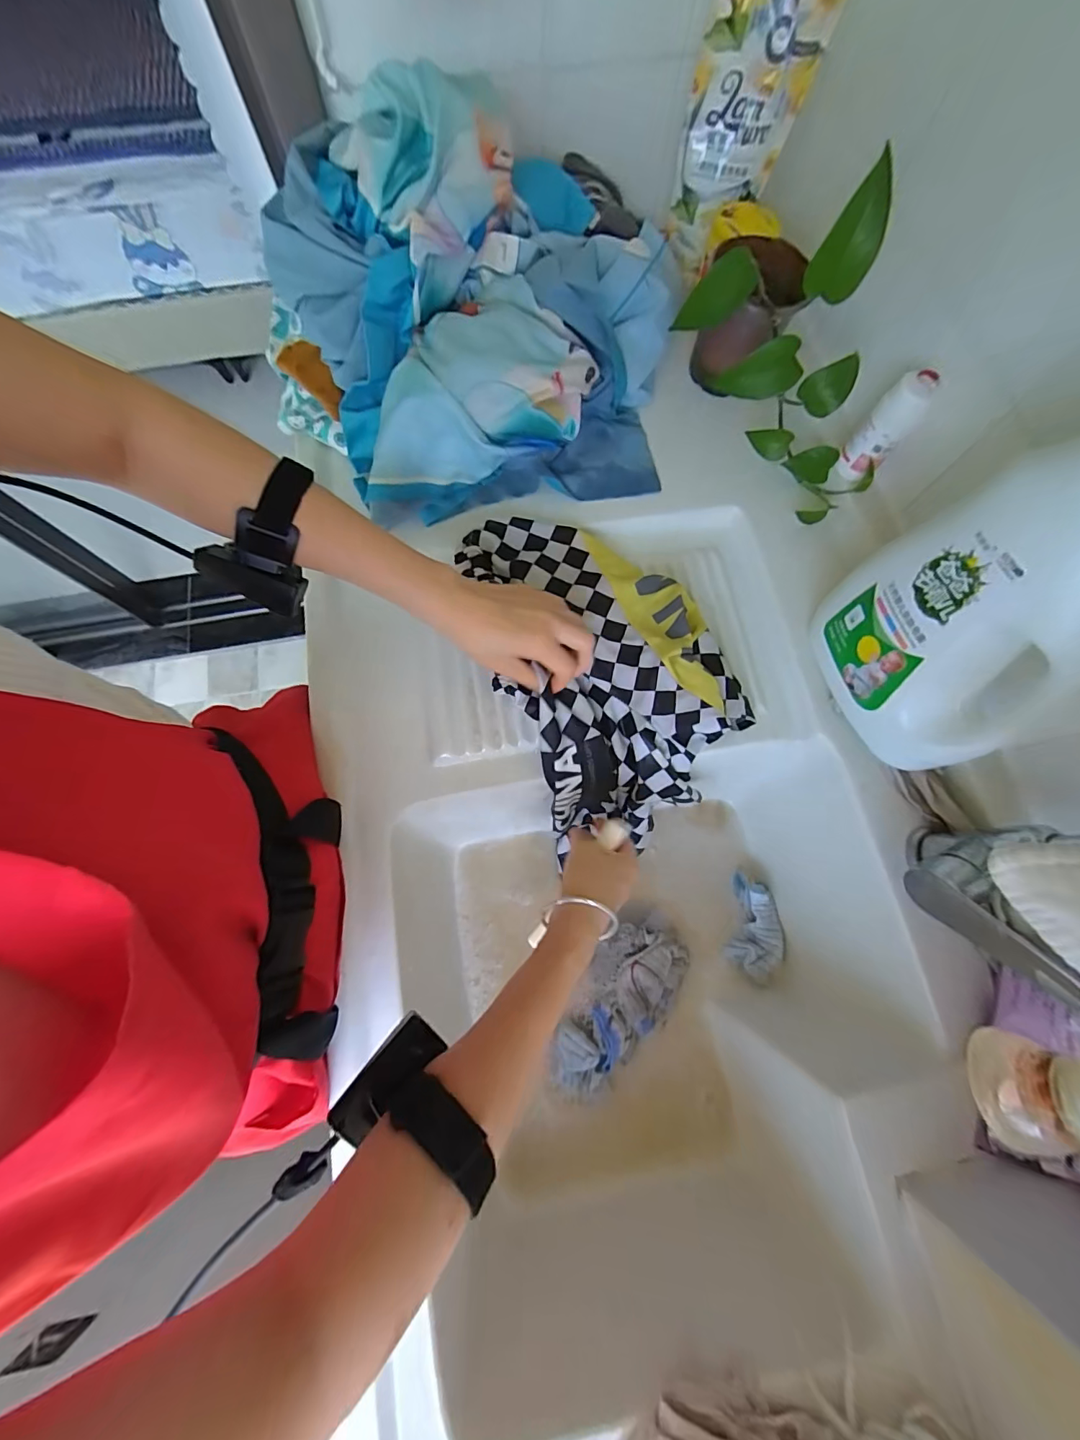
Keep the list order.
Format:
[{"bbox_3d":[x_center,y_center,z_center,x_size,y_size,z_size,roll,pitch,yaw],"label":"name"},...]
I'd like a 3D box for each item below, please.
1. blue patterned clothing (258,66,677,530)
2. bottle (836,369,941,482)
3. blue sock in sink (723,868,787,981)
[{"bbox_3d":[-0.061,-0.430,0.491,0.423,0.190,0.382,-14,75,-4],"label":"blue patterned clothing"},{"bbox_3d":[0.351,-0.297,0.485,0.041,0.099,0.047,42,51,11],"label":"bottle"},{"bbox_3d":[0.252,0.241,0.554,0.053,0.031,0.106,13,74,3],"label":"blue sock in sink"}]

